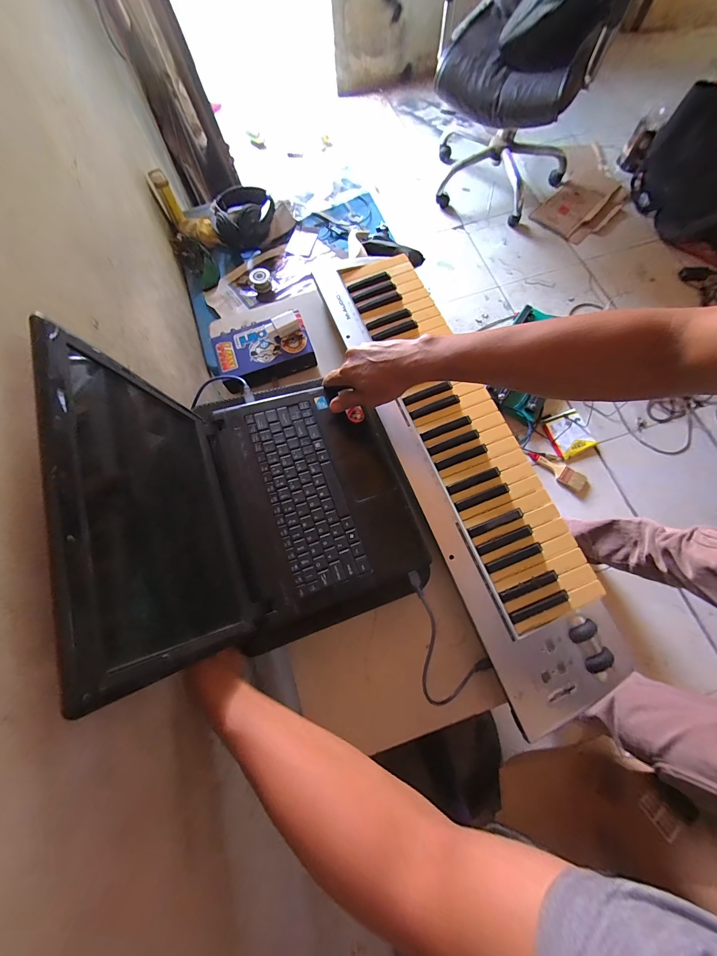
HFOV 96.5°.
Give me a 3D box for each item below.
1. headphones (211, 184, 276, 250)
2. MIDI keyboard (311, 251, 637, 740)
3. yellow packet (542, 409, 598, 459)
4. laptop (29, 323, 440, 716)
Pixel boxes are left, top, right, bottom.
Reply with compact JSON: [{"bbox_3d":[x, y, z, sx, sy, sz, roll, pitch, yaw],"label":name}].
[{"bbox_3d":[-0.317,-0.726,0.883,0.168,0.086,0.167,-1,72,2],"label":"headphones"},{"bbox_3d":[0.147,-0.069,0.517,0.195,0.050,0.779,-20,73,-4],"label":"MIDI keyboard"},{"bbox_3d":[0.763,-0.160,1.159,0.123,0.009,0.165,-32,99,14],"label":"yellow packet"},{"bbox_3d":[-0.119,0.016,0.337,0.355,0.232,0.316,-22,73,-5],"label":"laptop"}]

